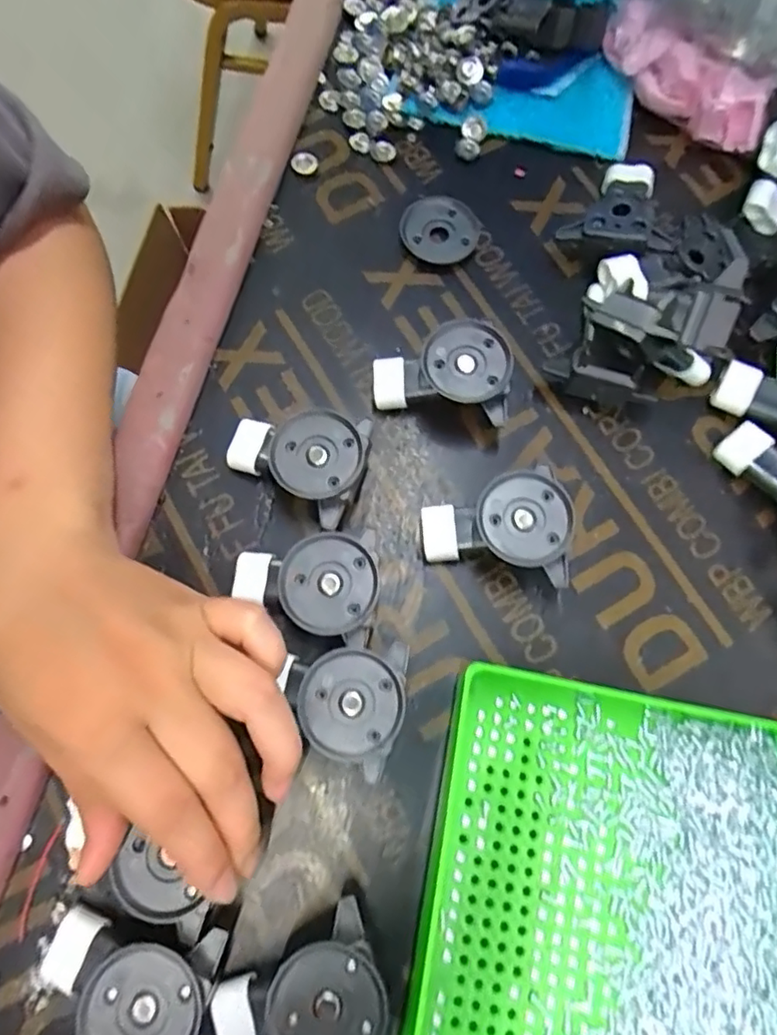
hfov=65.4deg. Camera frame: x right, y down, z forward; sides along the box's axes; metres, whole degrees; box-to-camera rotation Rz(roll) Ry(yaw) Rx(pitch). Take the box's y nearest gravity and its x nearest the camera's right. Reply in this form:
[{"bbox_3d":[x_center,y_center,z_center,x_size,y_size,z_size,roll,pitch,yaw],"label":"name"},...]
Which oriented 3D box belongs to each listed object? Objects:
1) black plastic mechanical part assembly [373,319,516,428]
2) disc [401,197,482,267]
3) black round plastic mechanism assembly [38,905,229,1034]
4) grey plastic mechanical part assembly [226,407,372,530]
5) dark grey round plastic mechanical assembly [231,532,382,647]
[{"bbox_3d":[0.027,-0.073,0.301,0.066,0.029,0.041,11,74,2],"label":"black plastic mechanical part assembly"},{"bbox_3d":[0.029,-0.160,0.336,0.042,0.009,0.042,0,74,-1],"label":"disc"},{"bbox_3d":[-0.099,0.177,0.230,0.066,0.025,0.049,16,74,3],"label":"black round plastic mechanism assembly"},{"bbox_3d":[-0.044,-0.027,0.286,0.067,0.028,0.045,18,75,4],"label":"grey plastic mechanical part assembly"},{"bbox_3d":[-0.036,0.030,0.273,0.065,0.027,0.044,13,74,2],"label":"dark grey round plastic mechanical assembly"}]

